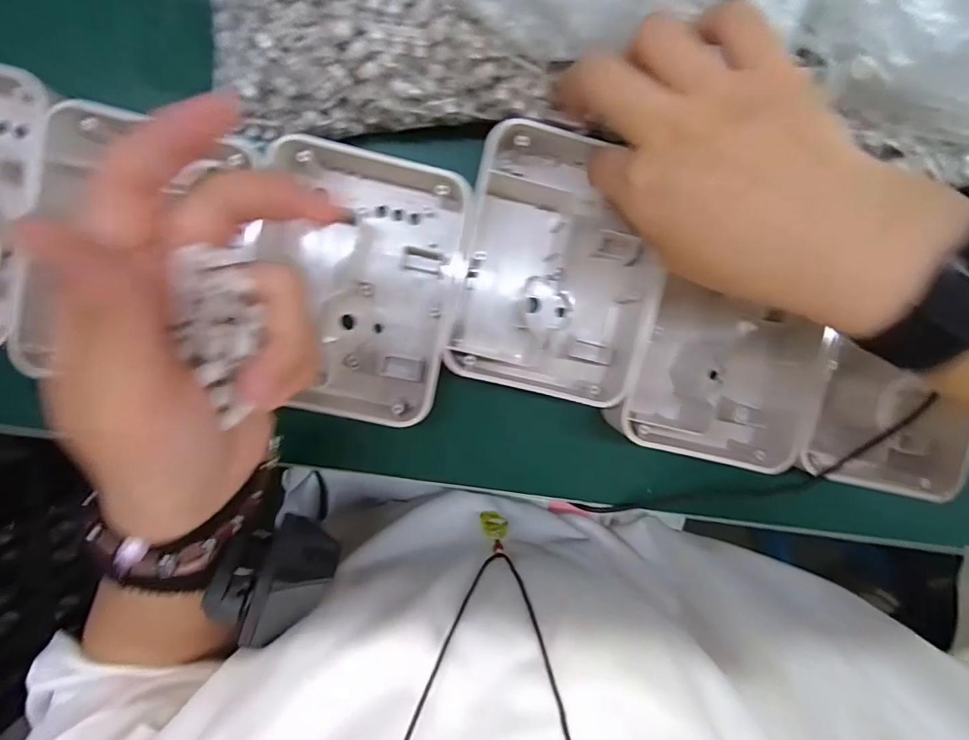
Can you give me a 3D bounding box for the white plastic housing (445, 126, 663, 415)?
[{"bbox_3d":[0.038,-0.049,0.267,0.102,0.040,0.131,11,94,-5],"label":"white plastic housing"}]

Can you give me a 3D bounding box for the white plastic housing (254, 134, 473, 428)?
[{"bbox_3d":[-0.069,-0.045,0.266,0.106,0.049,0.136,11,94,-5],"label":"white plastic housing"}]

